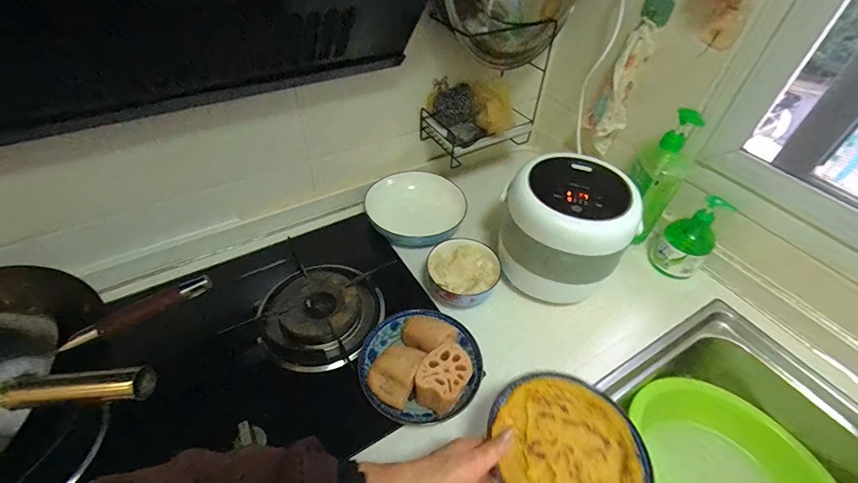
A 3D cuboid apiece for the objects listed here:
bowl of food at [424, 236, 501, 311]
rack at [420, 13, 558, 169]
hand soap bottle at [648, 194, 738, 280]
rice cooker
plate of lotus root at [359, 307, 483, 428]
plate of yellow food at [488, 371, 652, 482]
[{"bbox_3d":[0.055,0.056,0.673,0.125,0.046,0.122,-32,51,-31],"label":"bowl of food"},{"bbox_3d":[0.114,-0.295,0.783,0.236,0.249,0.136,-16,45,-18],"label":"rack"},{"bbox_3d":[0.471,-0.010,0.727,0.087,0.144,0.085,29,49,28],"label":"hand soap bottle"},{"bbox_3d":[0.221,-0.010,0.665,0.184,0.207,0.168,-7,42,-8],"label":"rice cooker"},{"bbox_3d":[-0.011,0.166,0.571,0.166,0.077,0.157,0,42,0],"label":"plate of lotus root"},{"bbox_3d":[0.151,0.222,0.434,0.162,0.027,0.163,0,42,0],"label":"plate of yellow food"}]

